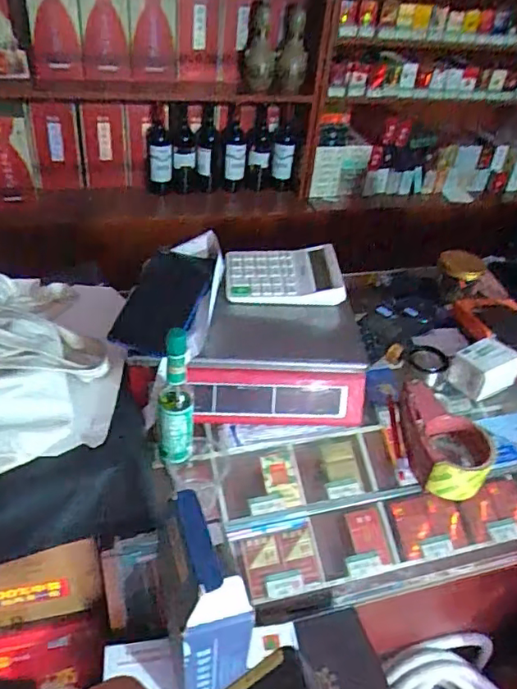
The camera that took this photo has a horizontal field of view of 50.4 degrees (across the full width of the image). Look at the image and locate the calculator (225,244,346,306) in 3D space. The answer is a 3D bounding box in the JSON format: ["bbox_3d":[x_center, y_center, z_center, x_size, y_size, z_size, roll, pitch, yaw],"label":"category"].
[{"bbox_3d":[0.036,-0.104,0.802,0.166,0.032,0.118,1,39,-7],"label":"calculator"}]

